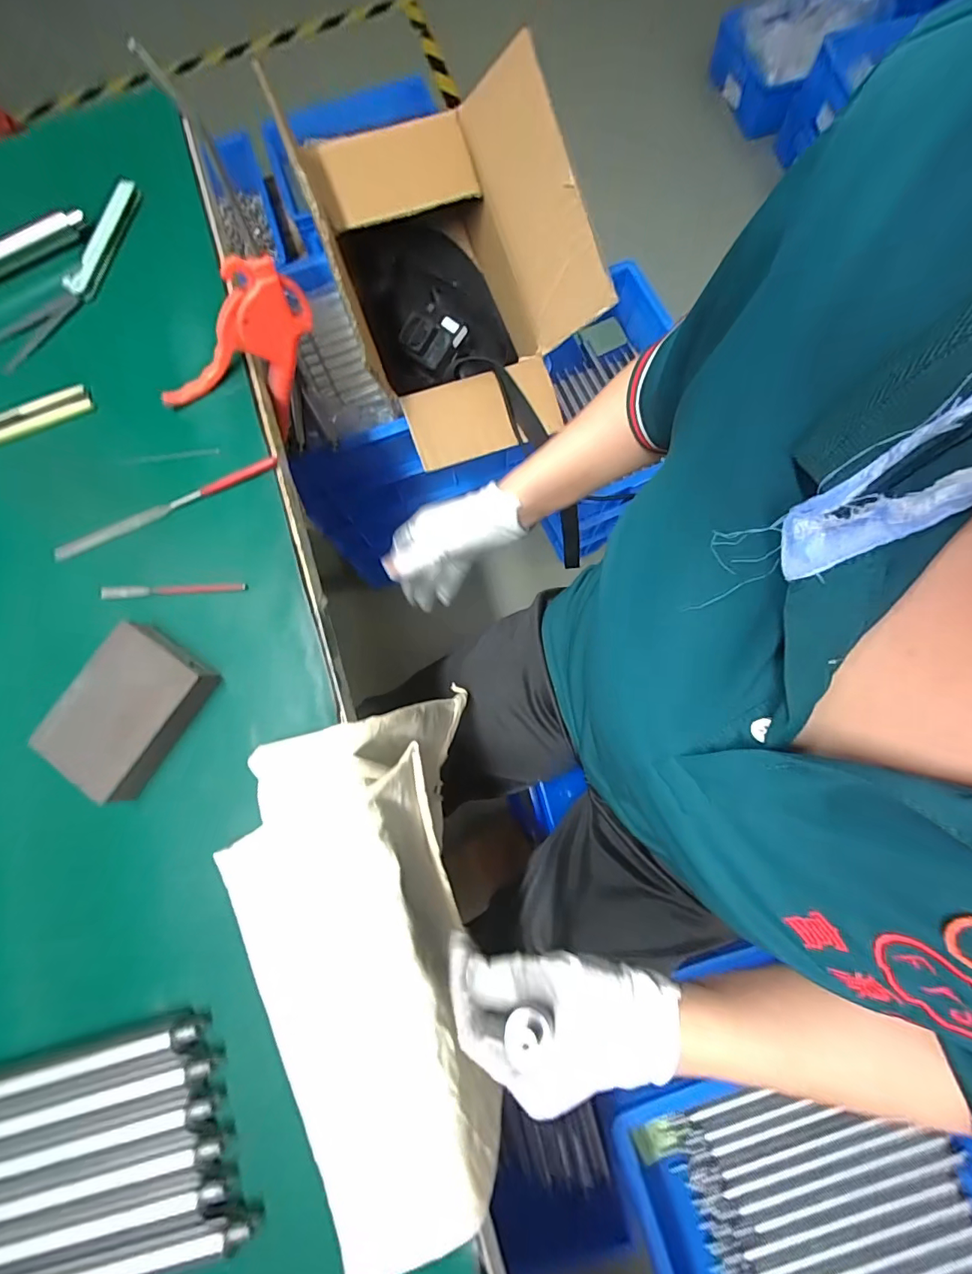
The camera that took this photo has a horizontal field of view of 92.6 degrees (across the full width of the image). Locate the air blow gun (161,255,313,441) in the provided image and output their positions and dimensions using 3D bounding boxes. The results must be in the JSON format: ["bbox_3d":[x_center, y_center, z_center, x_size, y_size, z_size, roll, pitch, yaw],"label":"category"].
[{"bbox_3d":[-0.181,-0.206,0.345,0.128,0.090,0.035,-37,80,-6],"label":"air blow gun"}]

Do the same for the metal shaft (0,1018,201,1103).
[{"bbox_3d":[-0.293,0.267,0.271,0.255,0.011,0.015,-16,79,-2],"label":"metal shaft"}]

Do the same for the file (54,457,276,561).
[{"bbox_3d":[-0.234,-0.096,0.339,0.172,0.011,0.012,-23,79,-3],"label":"file"}]

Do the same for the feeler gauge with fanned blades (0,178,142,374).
[{"bbox_3d":[-0.336,-0.296,0.379,0.038,0.016,0.181,34,82,8],"label":"feeler gauge with fanned blades"}]

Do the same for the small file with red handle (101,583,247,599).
[{"bbox_3d":[-0.222,-0.033,0.330,0.107,0.005,0.009,-1,79,1],"label":"small file with red handle"}]

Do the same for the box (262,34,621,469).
[{"bbox_3d":[-0.026,-0.418,0.545,0.274,0.180,0.353,-21,79,-3],"label":"box"}]

